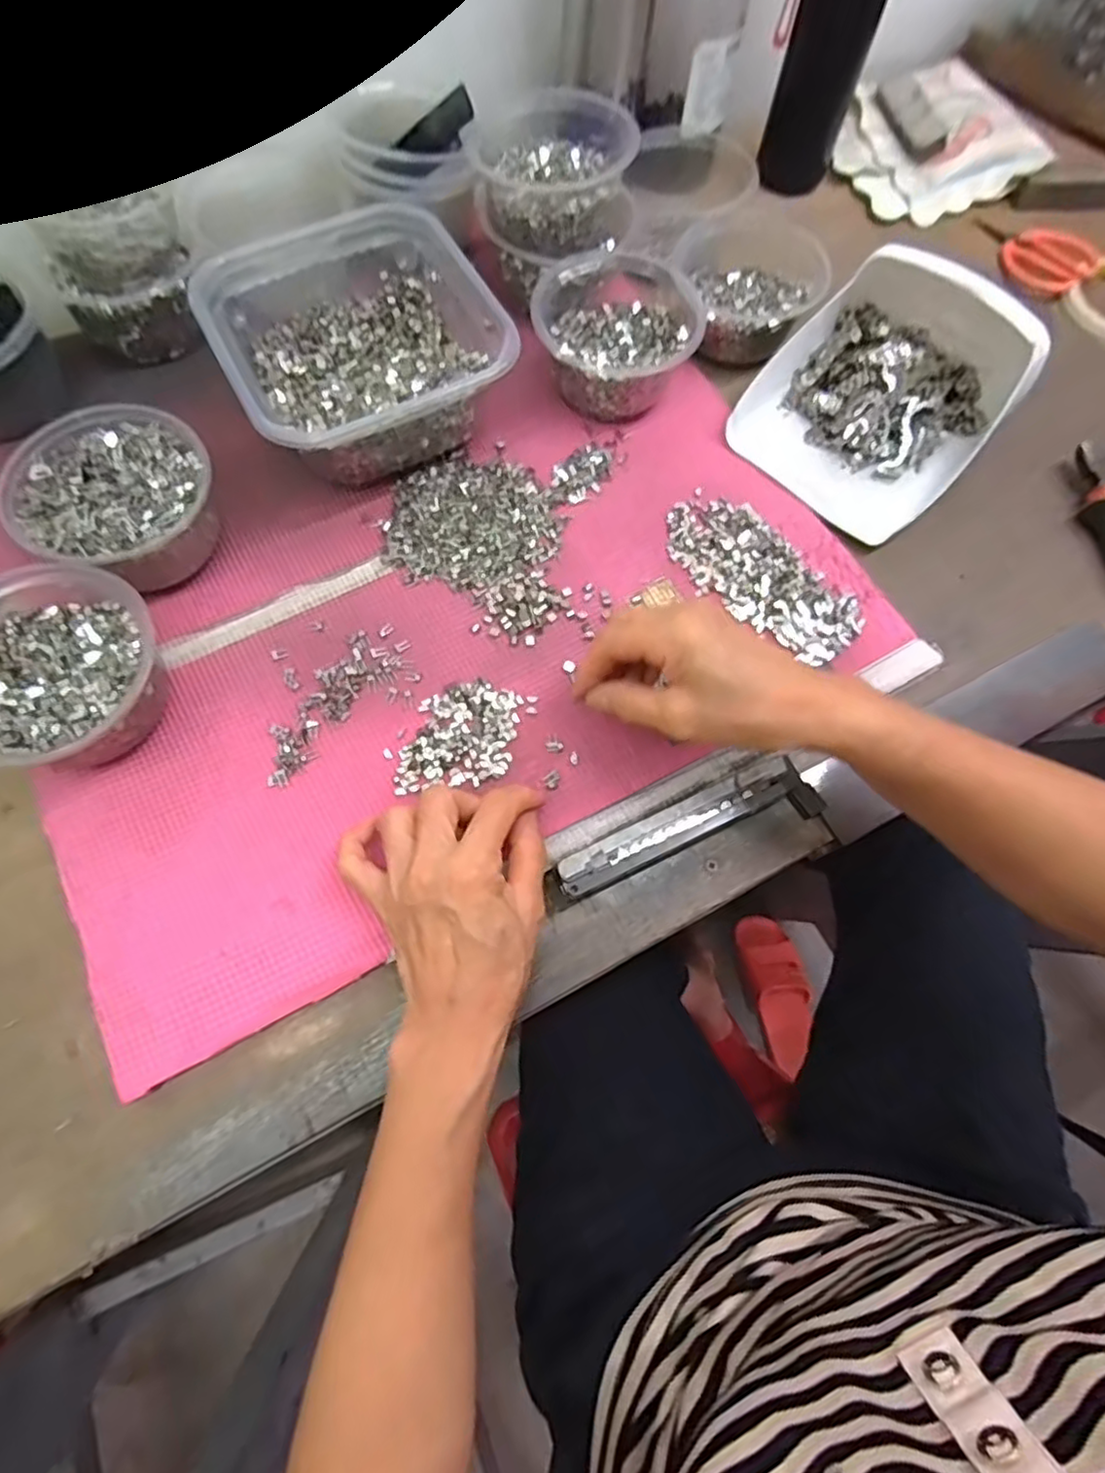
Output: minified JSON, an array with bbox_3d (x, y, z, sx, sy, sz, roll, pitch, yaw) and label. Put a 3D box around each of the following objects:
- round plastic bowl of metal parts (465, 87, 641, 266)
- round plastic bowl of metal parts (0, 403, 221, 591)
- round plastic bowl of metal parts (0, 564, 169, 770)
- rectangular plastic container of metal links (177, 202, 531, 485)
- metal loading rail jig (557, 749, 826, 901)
[{"bbox_3d":[0.000,-0.401,0.478,0.115,0.065,0.110,1,69,-2],"label":"round plastic bowl of metal parts"},{"bbox_3d":[-0.268,-0.144,0.417,0.118,0.061,0.113,30,72,8],"label":"round plastic bowl of metal parts"},{"bbox_3d":[-0.280,-0.038,0.379,0.127,0.059,0.114,38,74,11],"label":"round plastic bowl of metal parts"},{"bbox_3d":[-0.132,-0.262,0.457,0.167,0.073,0.167,-27,74,-11],"label":"rectangular plastic container of metal links"},{"bbox_3d":[0.076,0.052,0.380,0.153,0.028,0.034,-20,73,-9],"label":"metal loading rail jig"}]

